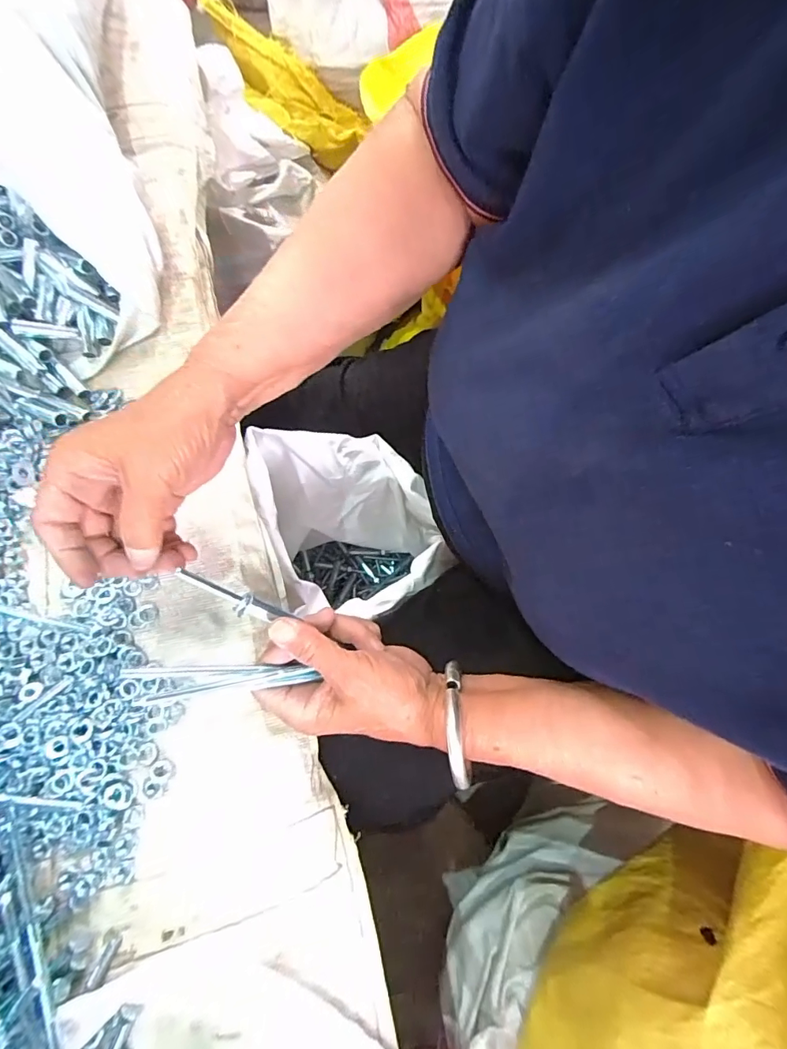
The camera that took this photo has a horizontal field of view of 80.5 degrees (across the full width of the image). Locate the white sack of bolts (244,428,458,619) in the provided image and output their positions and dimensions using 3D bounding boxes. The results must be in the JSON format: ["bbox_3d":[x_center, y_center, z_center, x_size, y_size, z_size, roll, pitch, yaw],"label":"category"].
[{"bbox_3d":[-0.054,0.021,0.630,0.202,0.296,0.214,-16,76,-2],"label":"white sack of bolts"}]

